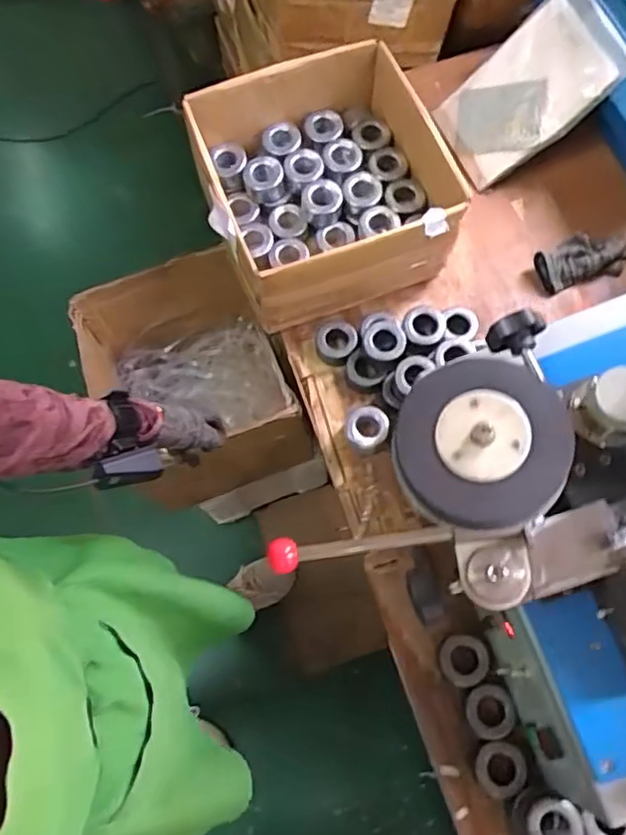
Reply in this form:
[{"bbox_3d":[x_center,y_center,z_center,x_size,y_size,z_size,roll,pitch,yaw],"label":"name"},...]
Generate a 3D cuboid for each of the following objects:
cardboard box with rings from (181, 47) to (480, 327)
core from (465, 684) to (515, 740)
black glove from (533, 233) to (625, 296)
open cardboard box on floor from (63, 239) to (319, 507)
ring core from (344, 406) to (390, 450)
[{"bbox_3d":[0.018,-0.346,0.908,0.340,0.145,0.332,-18,72,-4],"label":"cardboard box with rings"},{"bbox_3d":[0.218,0.363,0.744,0.055,0.022,0.060,0,71,1],"label":"core"},{"bbox_3d":[0.436,-0.251,0.964,0.154,0.048,0.074,-18,72,-4],"label":"black glove"},{"bbox_3d":[-0.201,-0.045,1.064,0.311,0.297,0.327,-20,72,-5],"label":"open cardboard box on floor"},{"bbox_3d":[0.076,0.015,0.865,0.058,0.044,0.055,0,71,1],"label":"ring core"}]

